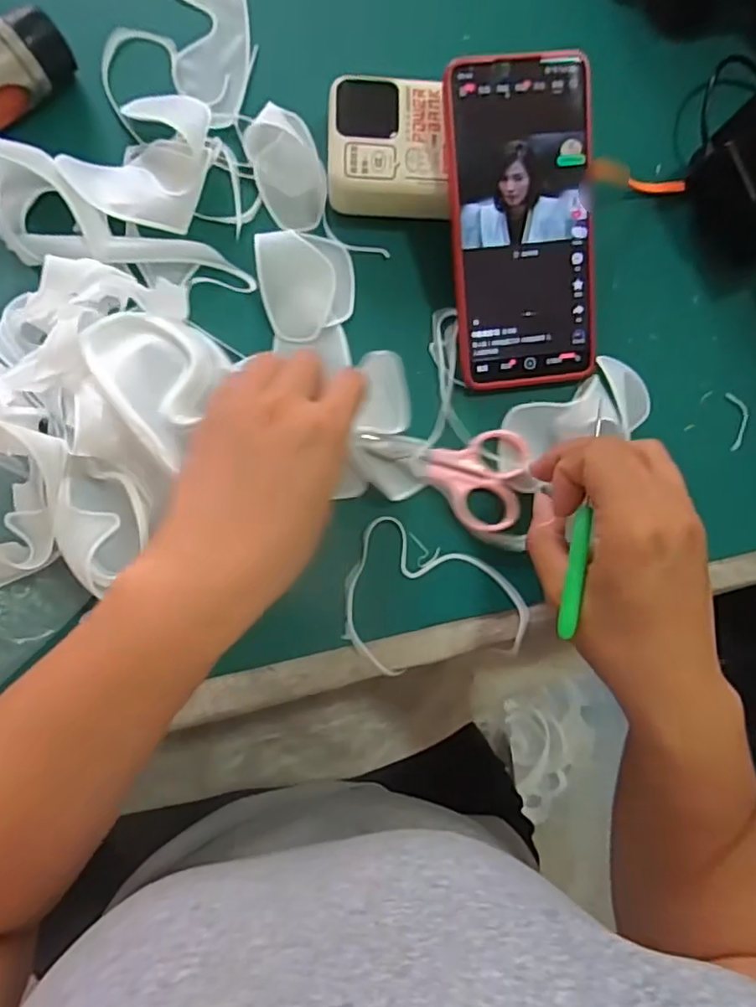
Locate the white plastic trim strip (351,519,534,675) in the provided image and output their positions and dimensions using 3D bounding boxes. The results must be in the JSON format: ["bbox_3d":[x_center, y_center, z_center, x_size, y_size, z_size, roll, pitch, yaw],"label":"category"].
[{"bbox_3d":[0.030,0.063,0.351,0.104,0.005,0.076,26,84,-2],"label":"white plastic trim strip"}]

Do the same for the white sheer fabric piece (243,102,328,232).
[{"bbox_3d":[-0.051,-0.191,0.354,0.038,0.011,0.064,-20,88,-6],"label":"white sheer fabric piece"}]

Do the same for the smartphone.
[{"bbox_3d":[0.080,-0.151,0.341,0.078,0.006,0.166,-7,103,-6],"label":"smartphone"}]

